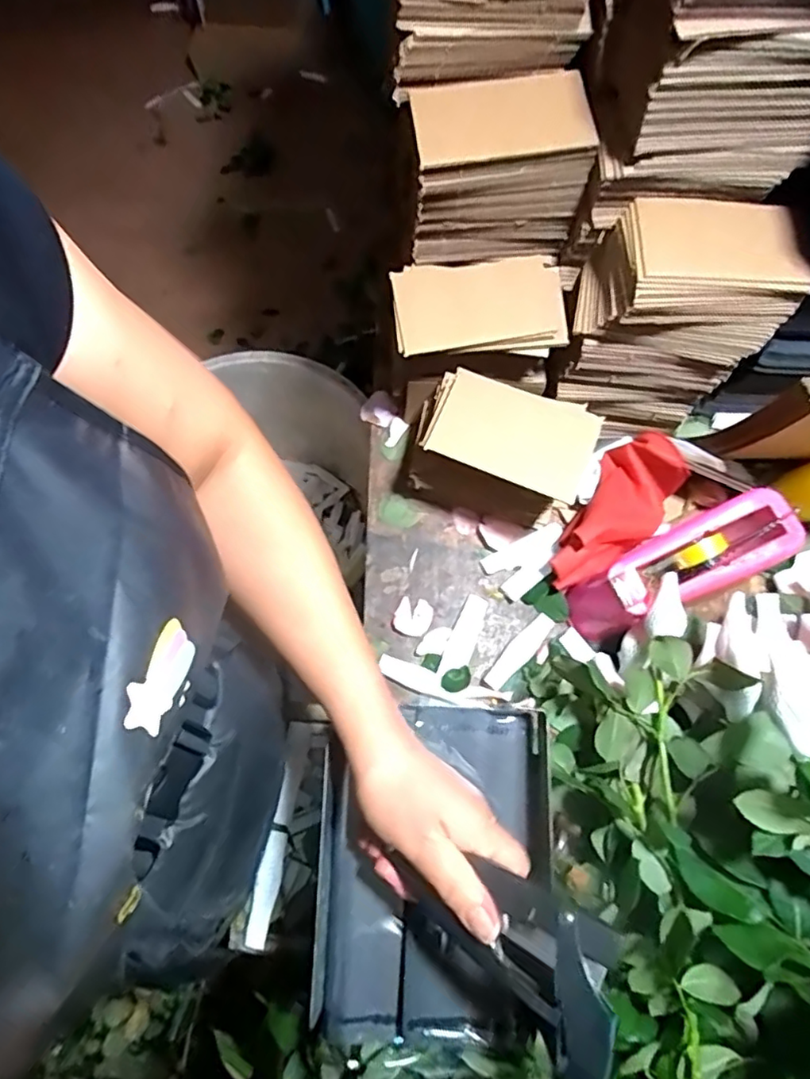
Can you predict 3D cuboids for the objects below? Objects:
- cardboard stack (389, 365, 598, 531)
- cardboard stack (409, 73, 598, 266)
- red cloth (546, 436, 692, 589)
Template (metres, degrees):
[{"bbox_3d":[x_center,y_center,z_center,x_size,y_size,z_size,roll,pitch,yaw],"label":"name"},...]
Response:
[{"bbox_3d":[0.086,-0.088,0.597,0.169,0.109,0.106,19,75,5],"label":"cardboard stack"},{"bbox_3d":[0.078,-0.315,0.516,0.142,0.109,0.083,-4,74,-1],"label":"cardboard stack"},{"bbox_3d":[0.215,-0.023,0.590,0.077,0.046,0.173,30,76,8],"label":"red cloth"}]

